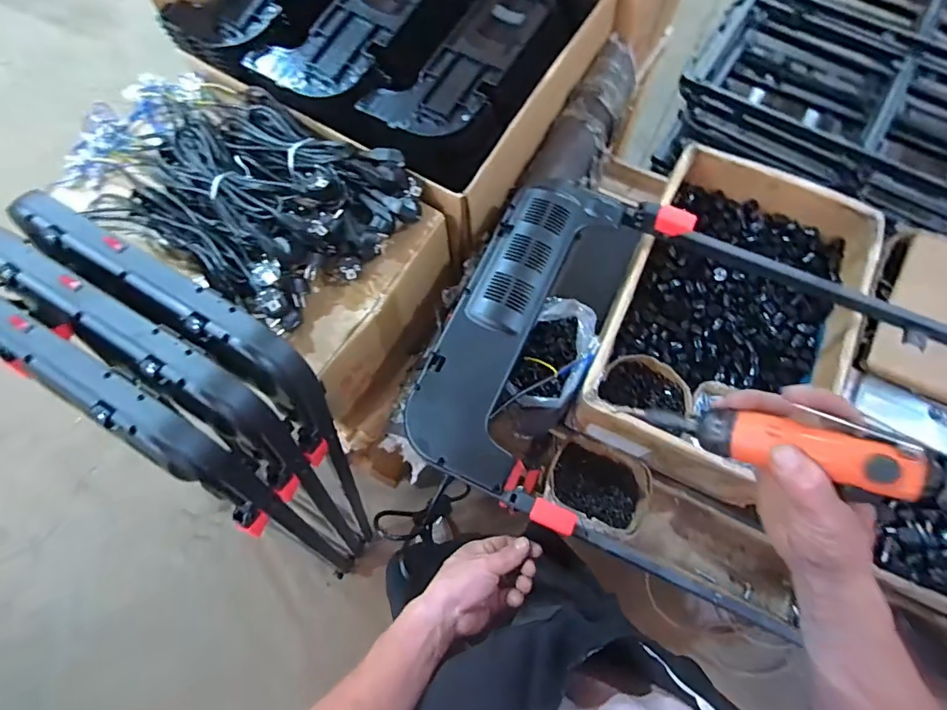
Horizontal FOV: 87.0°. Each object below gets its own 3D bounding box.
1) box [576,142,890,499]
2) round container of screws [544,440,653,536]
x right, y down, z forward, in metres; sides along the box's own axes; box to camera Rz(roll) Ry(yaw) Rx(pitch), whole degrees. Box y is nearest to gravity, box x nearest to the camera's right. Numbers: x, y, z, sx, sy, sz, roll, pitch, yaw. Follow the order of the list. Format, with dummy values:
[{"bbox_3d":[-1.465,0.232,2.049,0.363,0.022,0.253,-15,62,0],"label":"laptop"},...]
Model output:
[{"bbox_3d":[0.426,-0.068,0.845,0.352,0.144,0.547,25,73,10],"label":"box"},{"bbox_3d":[0.206,0.222,0.833,0.166,0.075,0.143,19,73,8],"label":"round container of screws"}]

